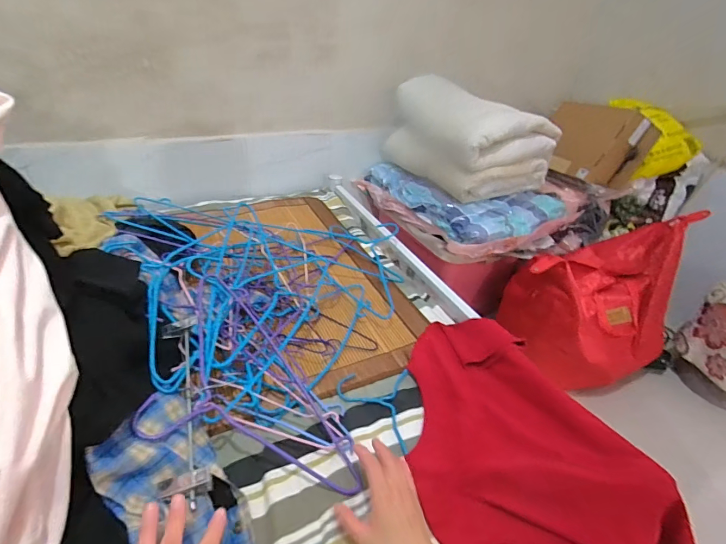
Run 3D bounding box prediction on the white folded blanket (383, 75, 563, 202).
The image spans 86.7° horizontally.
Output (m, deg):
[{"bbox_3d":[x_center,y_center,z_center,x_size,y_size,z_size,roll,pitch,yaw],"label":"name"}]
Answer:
[{"bbox_3d":[0.382,-0.482,1.378,0.423,0.300,0.499,-9,36,-20],"label":"white folded blanket"}]

